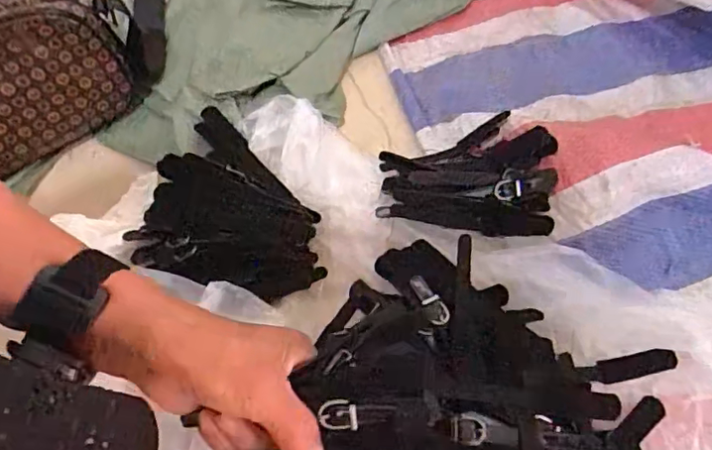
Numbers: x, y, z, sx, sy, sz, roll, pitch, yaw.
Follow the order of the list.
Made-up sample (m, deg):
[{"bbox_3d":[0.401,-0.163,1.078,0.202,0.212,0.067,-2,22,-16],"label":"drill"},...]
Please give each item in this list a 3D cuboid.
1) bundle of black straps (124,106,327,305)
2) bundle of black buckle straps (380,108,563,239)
[{"bbox_3d":[-0.098,-0.016,0.491,0.157,0.027,0.151,18,68,9],"label":"bundle of black straps"},{"bbox_3d":[0.096,-0.051,0.488,0.142,0.046,0.126,10,67,6],"label":"bundle of black buckle straps"}]

